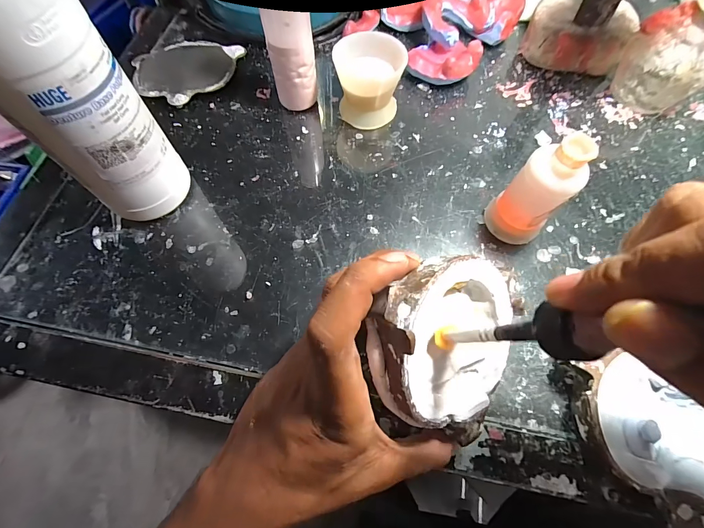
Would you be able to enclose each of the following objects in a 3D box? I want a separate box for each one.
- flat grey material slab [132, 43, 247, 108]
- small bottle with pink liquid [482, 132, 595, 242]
[{"bbox_3d":[-0.170,-0.195,0.335,0.102,0.008,0.091,12,64,7],"label":"flat grey material slab"},{"bbox_3d":[0.125,-0.047,0.235,0.037,0.088,0.033,36,71,13],"label":"small bottle with pink liquid"}]

